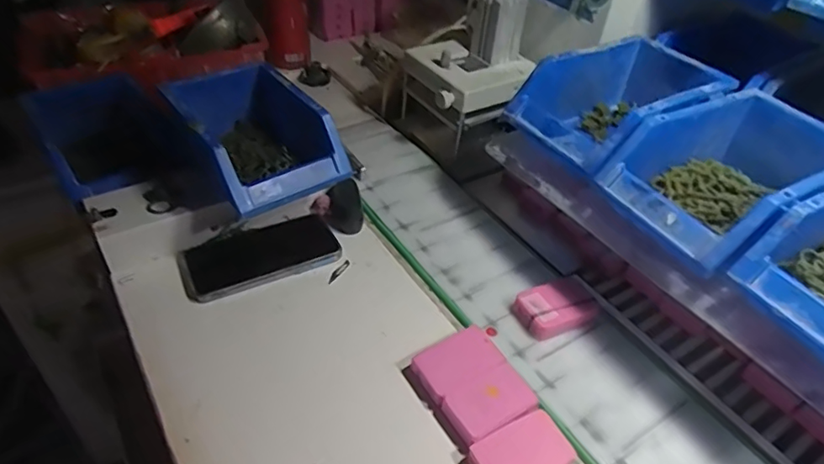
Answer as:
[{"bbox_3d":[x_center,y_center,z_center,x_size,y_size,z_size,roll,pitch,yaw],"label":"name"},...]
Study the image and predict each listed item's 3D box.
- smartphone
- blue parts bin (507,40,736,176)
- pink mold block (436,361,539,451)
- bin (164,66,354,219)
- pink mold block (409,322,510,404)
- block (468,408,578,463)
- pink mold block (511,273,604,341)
[{"bbox_3d":[-0.152,0.021,0.557,0.152,0.010,0.081,-20,48,-22],"label":"smartphone"},{"bbox_3d":[0.206,-0.119,0.539,0.199,0.078,0.122,-19,47,-25],"label":"blue parts bin"},{"bbox_3d":[0.062,0.138,0.446,0.073,0.014,0.045,-22,49,-24],"label":"pink mold block"},{"bbox_3d":[-0.162,-0.101,0.572,0.126,0.070,0.187,-24,49,-29],"label":"bin"},{"bbox_3d":[0.038,0.112,0.474,0.074,0.013,0.047,-24,49,-26],"label":"pink mold block"},{"bbox_3d":[0.082,0.168,0.413,0.071,0.015,0.047,-20,48,-23],"label":"block"},{"bbox_3d":[0.136,0.070,0.515,0.074,0.019,0.047,-15,46,-18],"label":"pink mold block"}]

